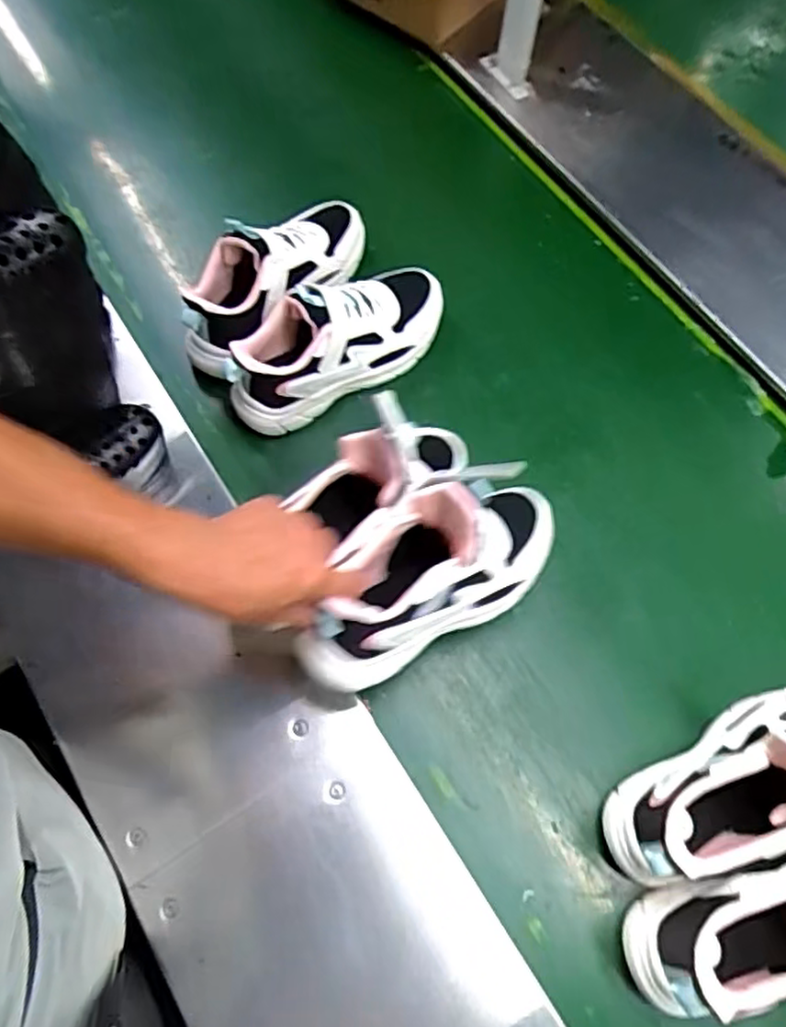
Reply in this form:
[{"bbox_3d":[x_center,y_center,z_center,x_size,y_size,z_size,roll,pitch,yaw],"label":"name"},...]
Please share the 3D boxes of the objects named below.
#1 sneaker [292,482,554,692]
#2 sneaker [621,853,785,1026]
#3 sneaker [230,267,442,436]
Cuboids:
[{"bbox_3d":[0.037,0.043,0.563,0.257,0.124,0.097,-28,70,-14],"label":"sneaker"},{"bbox_3d":[0.313,0.292,0.502,0.254,0.148,0.077,-19,68,-10],"label":"sneaker"},{"bbox_3d":[-0.056,-0.189,0.719,0.263,0.106,0.091,-33,71,-15],"label":"sneaker"}]

